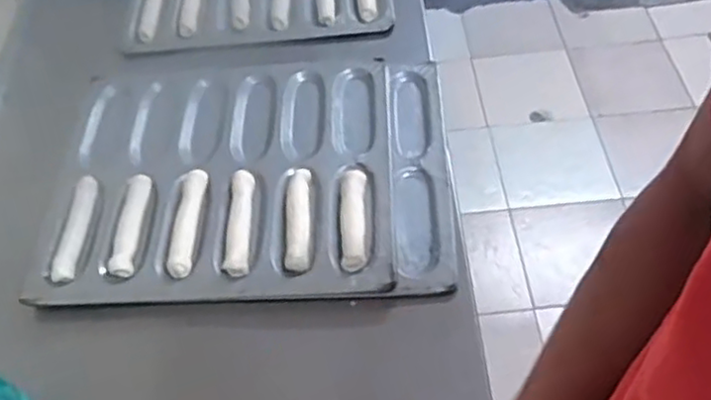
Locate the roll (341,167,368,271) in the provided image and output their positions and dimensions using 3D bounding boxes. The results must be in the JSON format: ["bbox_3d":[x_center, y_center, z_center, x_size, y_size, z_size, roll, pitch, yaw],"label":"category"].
[{"bbox_3d":[-0.001,0.019,0.762,0.029,0.020,0.124,-2,53,2],"label":"roll"}]

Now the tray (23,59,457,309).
[{"bbox_3d":[-0.128,-0.043,0.831,0.465,0.022,0.352,-2,53,2],"label":"tray"}]

